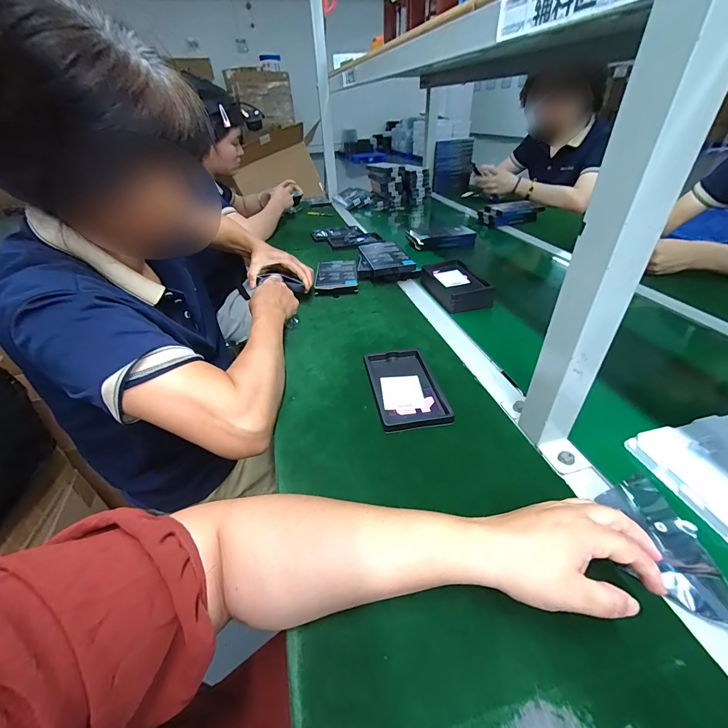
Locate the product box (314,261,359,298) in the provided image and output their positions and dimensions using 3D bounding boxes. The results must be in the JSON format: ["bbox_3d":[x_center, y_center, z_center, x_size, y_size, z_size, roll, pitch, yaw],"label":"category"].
[{"bbox_3d":[-0.064,-0.203,0.799,0.093,0.022,0.166,-3,37,-2],"label":"product box"}]

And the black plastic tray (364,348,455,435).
[{"bbox_3d":[0.059,0.031,0.488,0.094,0.014,0.158,-7,37,-6],"label":"black plastic tray"}]

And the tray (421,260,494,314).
[{"bbox_3d":[0.195,-0.169,0.723,0.106,0.039,0.177,-9,38,-8],"label":"tray"}]

